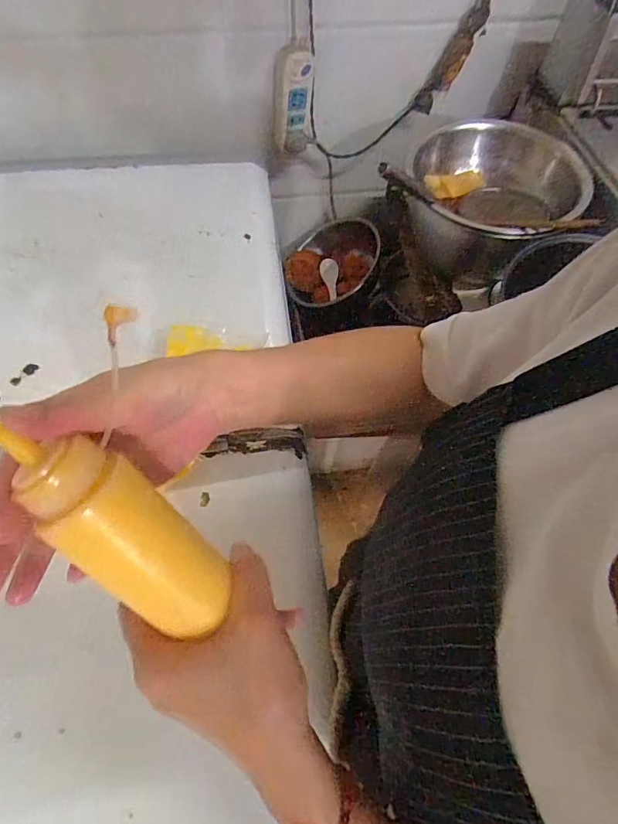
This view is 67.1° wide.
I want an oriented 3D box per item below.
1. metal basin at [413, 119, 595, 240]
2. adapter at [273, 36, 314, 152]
[{"bbox_3d":[0.283,-0.326,0.717,0.238,0.102,0.262,6,60,0],"label":"metal basin"},{"bbox_3d":[-0.028,-0.549,0.823,0.070,0.160,0.032,-5,61,-6],"label":"adapter"}]

